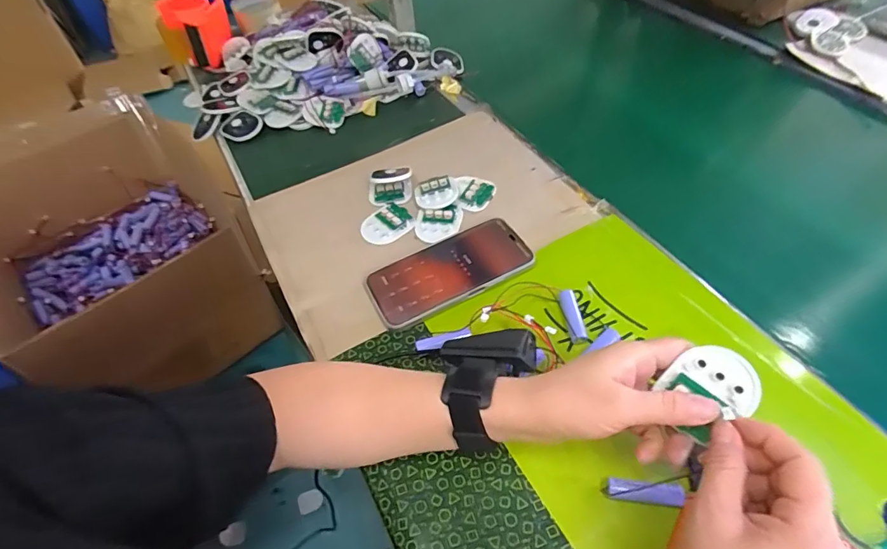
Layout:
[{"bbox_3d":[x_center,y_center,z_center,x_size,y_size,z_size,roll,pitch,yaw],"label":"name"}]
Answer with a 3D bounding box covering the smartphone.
[{"bbox_3d":[0.006,-0.005,0.470,0.159,0.014,0.074,-23,52,-14],"label":"smartphone"}]

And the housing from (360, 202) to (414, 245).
[{"bbox_3d":[-0.061,-0.056,0.520,0.047,0.008,0.057,35,61,29],"label":"housing"}]

